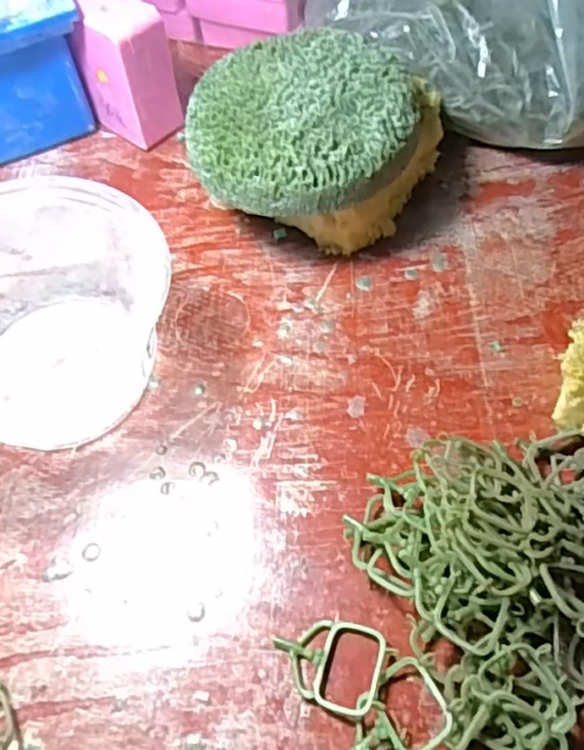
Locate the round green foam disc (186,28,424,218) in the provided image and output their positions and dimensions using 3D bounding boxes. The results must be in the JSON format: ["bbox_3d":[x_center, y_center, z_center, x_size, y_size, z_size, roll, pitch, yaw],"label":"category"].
[{"bbox_3d":[0.005,-0.118,0.300,0.102,0.023,0.097,-2,58,3],"label":"round green foam disc"}]

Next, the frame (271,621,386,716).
[{"bbox_3d":[0.012,0.097,0.223,0.037,0.007,0.028,9,59,10],"label":"frame"}]

